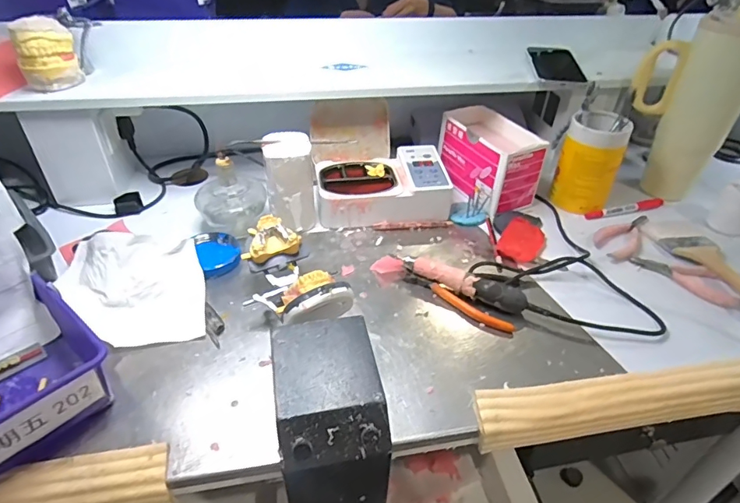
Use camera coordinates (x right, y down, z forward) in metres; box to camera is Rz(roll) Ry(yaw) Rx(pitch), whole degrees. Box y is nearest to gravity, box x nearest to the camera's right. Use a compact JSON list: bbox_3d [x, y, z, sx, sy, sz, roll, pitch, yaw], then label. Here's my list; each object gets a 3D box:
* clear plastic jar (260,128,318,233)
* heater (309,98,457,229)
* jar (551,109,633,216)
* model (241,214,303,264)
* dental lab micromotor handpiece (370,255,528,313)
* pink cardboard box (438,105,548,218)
[{"bbox_3d":[-0.105,-0.092,0.620,0.062,0.123,0.051,-2,39,-5],"label":"clear plastic jar"},{"bbox_3d":[0.012,-0.130,0.690,0.192,0.118,0.174,-5,39,-9],"label":"heater"},{"bbox_3d":[0.327,-0.133,0.693,0.084,0.127,0.083,17,41,18],"label":"jar"},{"bbox_3d":[-0.118,-0.014,0.546,0.066,0.026,0.049,-14,73,-13],"label":"model"},{"bbox_3d":[0.092,0.033,0.557,0.184,0.031,0.037,14,40,14],"label":"dental lab micromotor handpiece"},{"bbox_3d":[0.190,-0.145,0.727,0.104,0.105,0.155,-16,42,-22],"label":"pink cardboard box"}]

